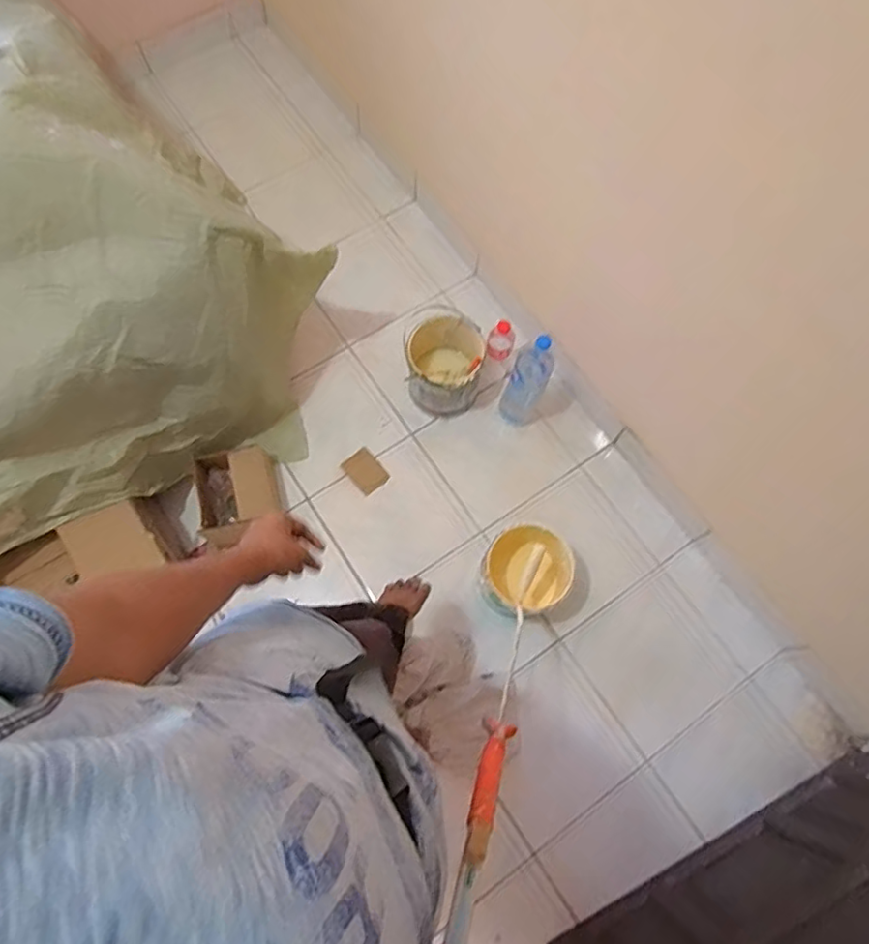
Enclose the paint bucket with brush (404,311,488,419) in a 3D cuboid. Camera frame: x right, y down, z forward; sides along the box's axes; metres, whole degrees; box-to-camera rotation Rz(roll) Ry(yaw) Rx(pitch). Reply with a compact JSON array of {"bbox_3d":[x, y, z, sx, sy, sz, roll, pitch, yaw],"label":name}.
[{"bbox_3d":[0.025,-0.266,1.508,0.186,0.220,0.211,5,72,1],"label":"paint bucket with brush"}]

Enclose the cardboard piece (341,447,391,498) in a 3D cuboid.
[{"bbox_3d":[-0.174,-0.003,1.496,0.078,0.014,0.108,-42,76,-5],"label":"cardboard piece"}]

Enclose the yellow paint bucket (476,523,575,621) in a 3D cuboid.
[{"bbox_3d":[0.192,0.236,1.331,0.187,0.216,0.181,0,72,-1],"label":"yellow paint bucket"}]

